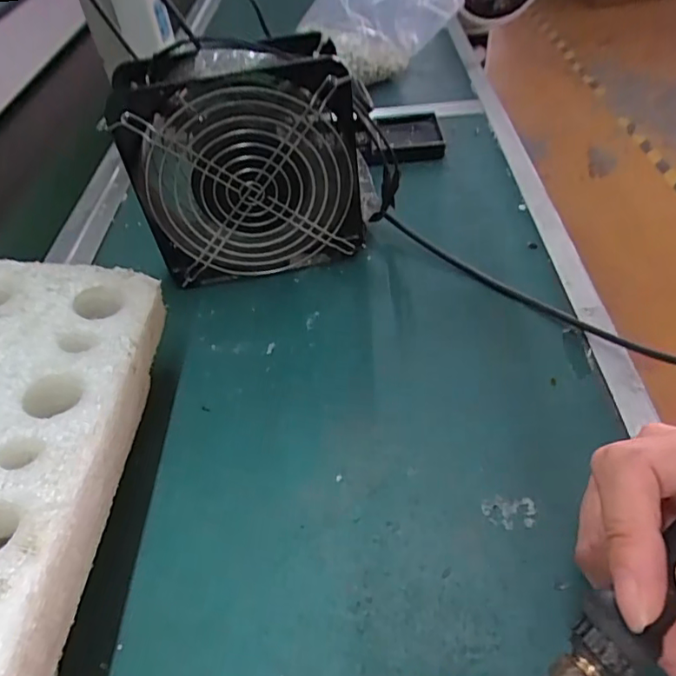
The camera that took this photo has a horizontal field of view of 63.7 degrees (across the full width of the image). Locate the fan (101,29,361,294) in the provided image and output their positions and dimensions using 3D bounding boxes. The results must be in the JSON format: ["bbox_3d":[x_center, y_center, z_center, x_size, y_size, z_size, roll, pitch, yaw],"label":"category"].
[{"bbox_3d":[-0.065,-0.120,0.391,0.151,0.154,0.069,-16,46,-8],"label":"fan"}]

